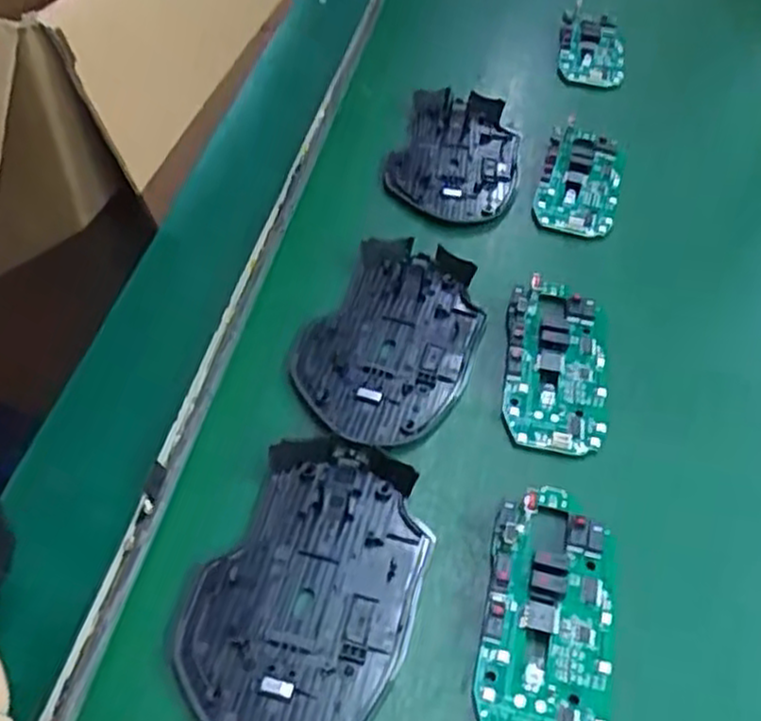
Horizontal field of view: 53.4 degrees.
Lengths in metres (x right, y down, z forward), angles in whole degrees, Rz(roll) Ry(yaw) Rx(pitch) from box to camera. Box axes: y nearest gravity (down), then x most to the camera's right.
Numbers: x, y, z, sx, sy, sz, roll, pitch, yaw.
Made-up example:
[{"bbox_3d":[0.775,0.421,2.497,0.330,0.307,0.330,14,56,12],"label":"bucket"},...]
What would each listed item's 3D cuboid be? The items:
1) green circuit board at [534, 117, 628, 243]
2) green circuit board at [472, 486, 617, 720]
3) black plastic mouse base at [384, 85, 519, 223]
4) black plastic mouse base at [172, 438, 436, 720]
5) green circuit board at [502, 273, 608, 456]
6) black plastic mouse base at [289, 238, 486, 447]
[{"bbox_3d":[0.117,-0.107,0.439,0.045,0.017,0.086,15,51,10],"label":"green circuit board"},{"bbox_3d":[0.060,0.089,0.269,0.045,0.009,0.096,11,51,6],"label":"green circuit board"},{"bbox_3d":[0.044,-0.121,0.443,0.071,0.016,0.102,11,51,6],"label":"black plastic mouse base"},{"bbox_3d":[-0.025,0.081,0.271,0.073,0.007,0.116,14,51,9],"label":"black plastic mouse base"},{"bbox_3d":[0.080,-0.002,0.340,0.044,0.013,0.090,7,50,3],"label":"green circuit board"},{"bbox_3d":[0.006,-0.011,0.345,0.070,0.010,0.111,21,52,14],"label":"black plastic mouse base"}]

